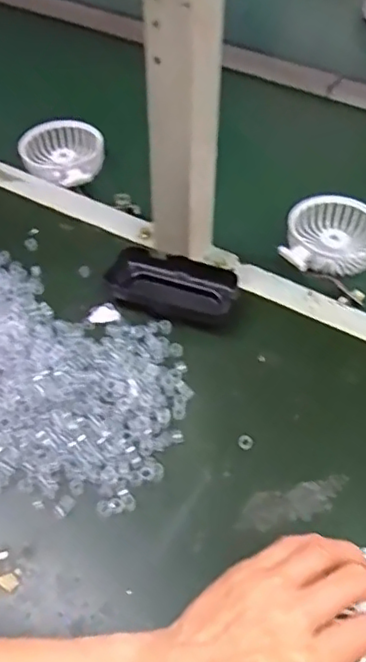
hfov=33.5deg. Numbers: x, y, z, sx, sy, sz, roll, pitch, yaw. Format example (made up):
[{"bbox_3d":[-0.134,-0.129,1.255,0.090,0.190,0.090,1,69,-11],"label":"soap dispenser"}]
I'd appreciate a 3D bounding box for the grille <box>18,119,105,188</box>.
[{"bbox_3d":[-0.133,-0.202,0.682,0.096,0.031,0.085,34,58,25],"label":"grille"}]

